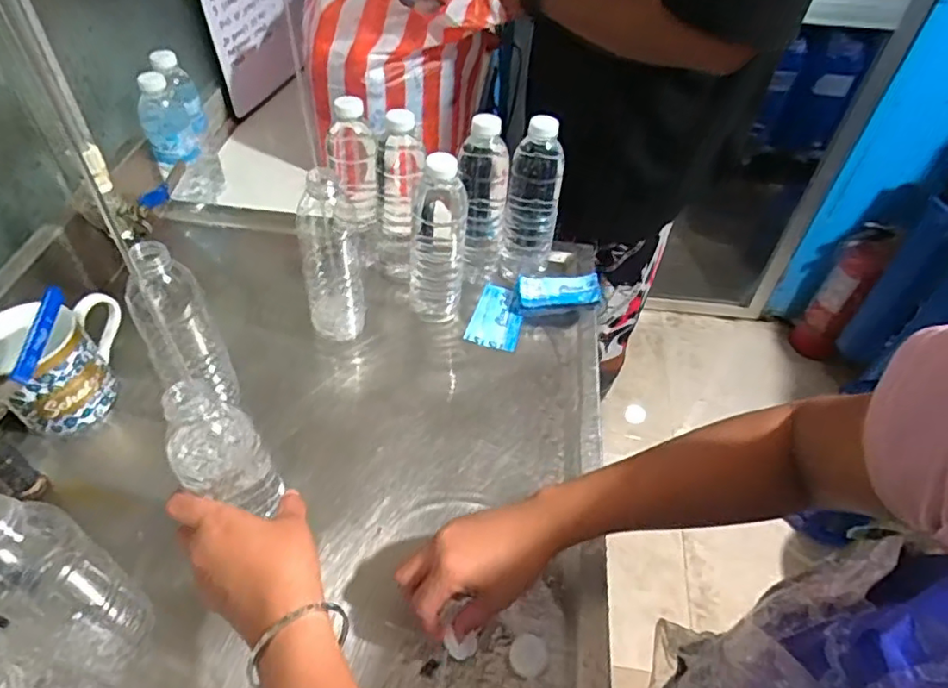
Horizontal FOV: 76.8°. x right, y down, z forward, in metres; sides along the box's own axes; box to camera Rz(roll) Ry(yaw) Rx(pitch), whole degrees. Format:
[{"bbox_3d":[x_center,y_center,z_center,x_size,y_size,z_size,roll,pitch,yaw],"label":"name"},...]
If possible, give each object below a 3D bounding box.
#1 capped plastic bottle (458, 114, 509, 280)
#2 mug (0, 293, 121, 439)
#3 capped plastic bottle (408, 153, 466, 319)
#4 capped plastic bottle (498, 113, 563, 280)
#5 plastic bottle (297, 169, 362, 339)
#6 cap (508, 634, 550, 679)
[{"bbox_3d":[0.010,-0.163,0.699,0.054,0.196,0.059,5,48,1],"label":"capped plastic bottle"},{"bbox_3d":[-0.394,0.018,0.582,0.124,0.093,0.098,-34,58,-29],"label":"mug"},{"bbox_3d":[-0.043,-0.119,0.663,0.060,0.209,0.056,0,48,-4],"label":"capped plastic bottle"},{"bbox_3d":[0.071,-0.174,0.713,0.062,0.206,0.066,10,48,5],"label":"capped plastic bottle"},{"bbox_3d":[-0.154,-0.093,0.630,0.052,0.197,0.056,-12,50,-14],"label":"plastic bottle"},{"bbox_3d":[0.044,0.248,0.477,0.030,0.008,0.029,2,48,-2],"label":"cap"}]

